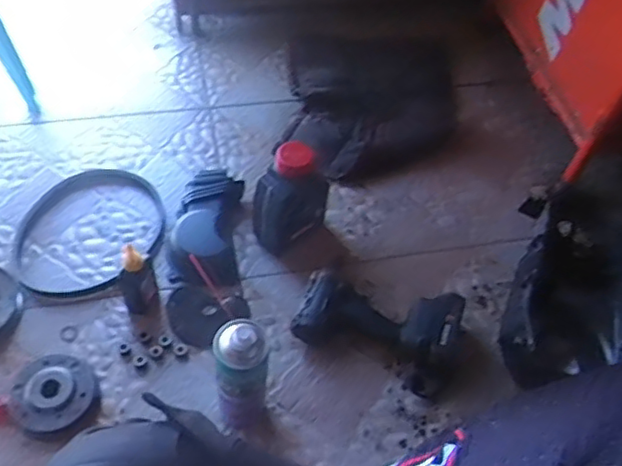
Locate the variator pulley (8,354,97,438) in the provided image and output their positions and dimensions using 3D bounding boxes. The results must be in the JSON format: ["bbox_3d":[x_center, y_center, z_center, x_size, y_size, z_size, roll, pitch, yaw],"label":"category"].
[{"bbox_3d":[-0.355,0.223,0.870,0.106,0.040,0.103,3,55,-4],"label":"variator pulley"}]

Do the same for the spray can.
[{"bbox_3d":[-0.087,0.184,0.806,0.062,0.220,0.053,-7,55,-10],"label":"spray can"}]

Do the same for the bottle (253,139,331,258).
[{"bbox_3d":[-0.025,-0.053,1.011,0.135,0.193,0.073,-18,59,-17],"label":"bottle"}]

